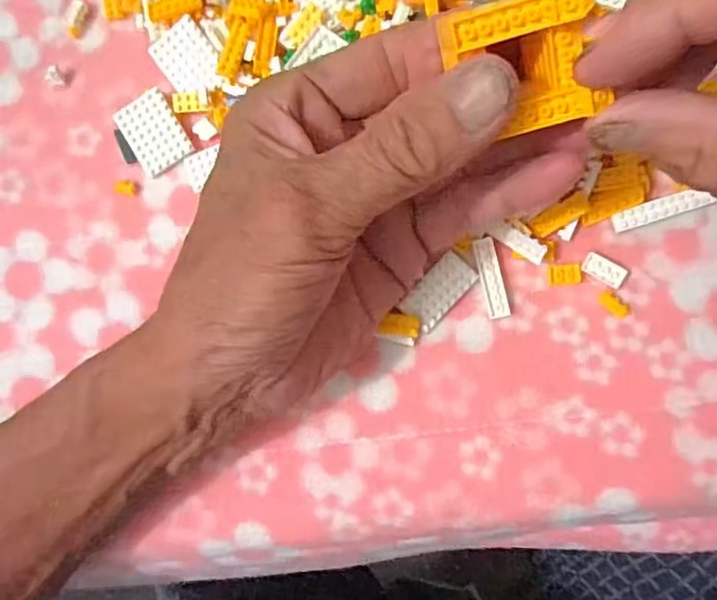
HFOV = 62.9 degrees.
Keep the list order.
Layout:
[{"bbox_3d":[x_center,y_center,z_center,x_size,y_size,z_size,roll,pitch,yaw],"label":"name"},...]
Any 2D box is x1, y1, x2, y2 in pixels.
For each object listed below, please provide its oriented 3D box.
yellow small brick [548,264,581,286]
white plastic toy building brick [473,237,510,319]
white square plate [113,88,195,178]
[{"bbox_3d":[0.081,-0.010,0.233,0.012,0.004,0.007,-3,85,7],"label":"yellow small brick"},{"bbox_3d":[0.053,-0.009,0.235,0.009,0.004,0.032,-13,84,6],"label":"white plastic toy building brick"},{"bbox_3d":[-0.089,-0.073,0.255,0.023,0.004,0.033,-32,90,-2],"label":"white square plate"}]

